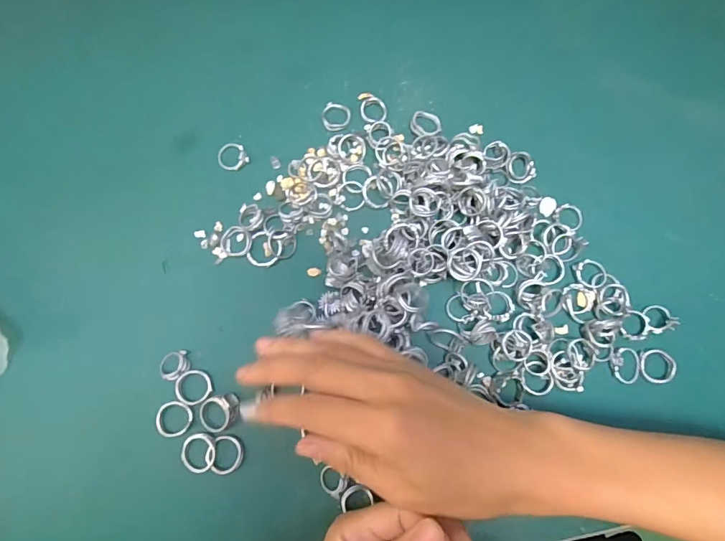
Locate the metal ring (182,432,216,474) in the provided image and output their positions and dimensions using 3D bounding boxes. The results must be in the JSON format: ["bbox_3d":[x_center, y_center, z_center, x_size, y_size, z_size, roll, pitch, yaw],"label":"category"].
[{"bbox_3d":[-0.103,0.114,0.271,0.021,0.005,0.023,0,78,-2],"label":"metal ring"}]

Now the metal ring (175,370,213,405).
[{"bbox_3d":[-0.109,0.075,0.279,0.022,0.004,0.022,0,78,-2],"label":"metal ring"}]

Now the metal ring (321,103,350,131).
[{"bbox_3d":[-0.020,-0.117,0.326,0.022,0.004,0.023,-6,78,-3],"label":"metal ring"}]

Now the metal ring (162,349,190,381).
[{"bbox_3d":[-0.123,0.062,0.281,0.018,0.004,0.017,0,78,-2],"label":"metal ring"}]

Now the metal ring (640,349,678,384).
[{"bbox_3d":[0.197,0.064,0.287,0.023,0.004,0.021,0,78,-2],"label":"metal ring"}]

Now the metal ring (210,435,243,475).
[{"bbox_3d":[-0.085,0.115,0.271,0.020,0.004,0.023,-3,69,-7],"label":"metal ring"}]

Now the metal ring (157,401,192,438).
[{"bbox_3d":[-0.120,0.094,0.274,0.022,0.004,0.021,0,78,-2],"label":"metal ring"}]

